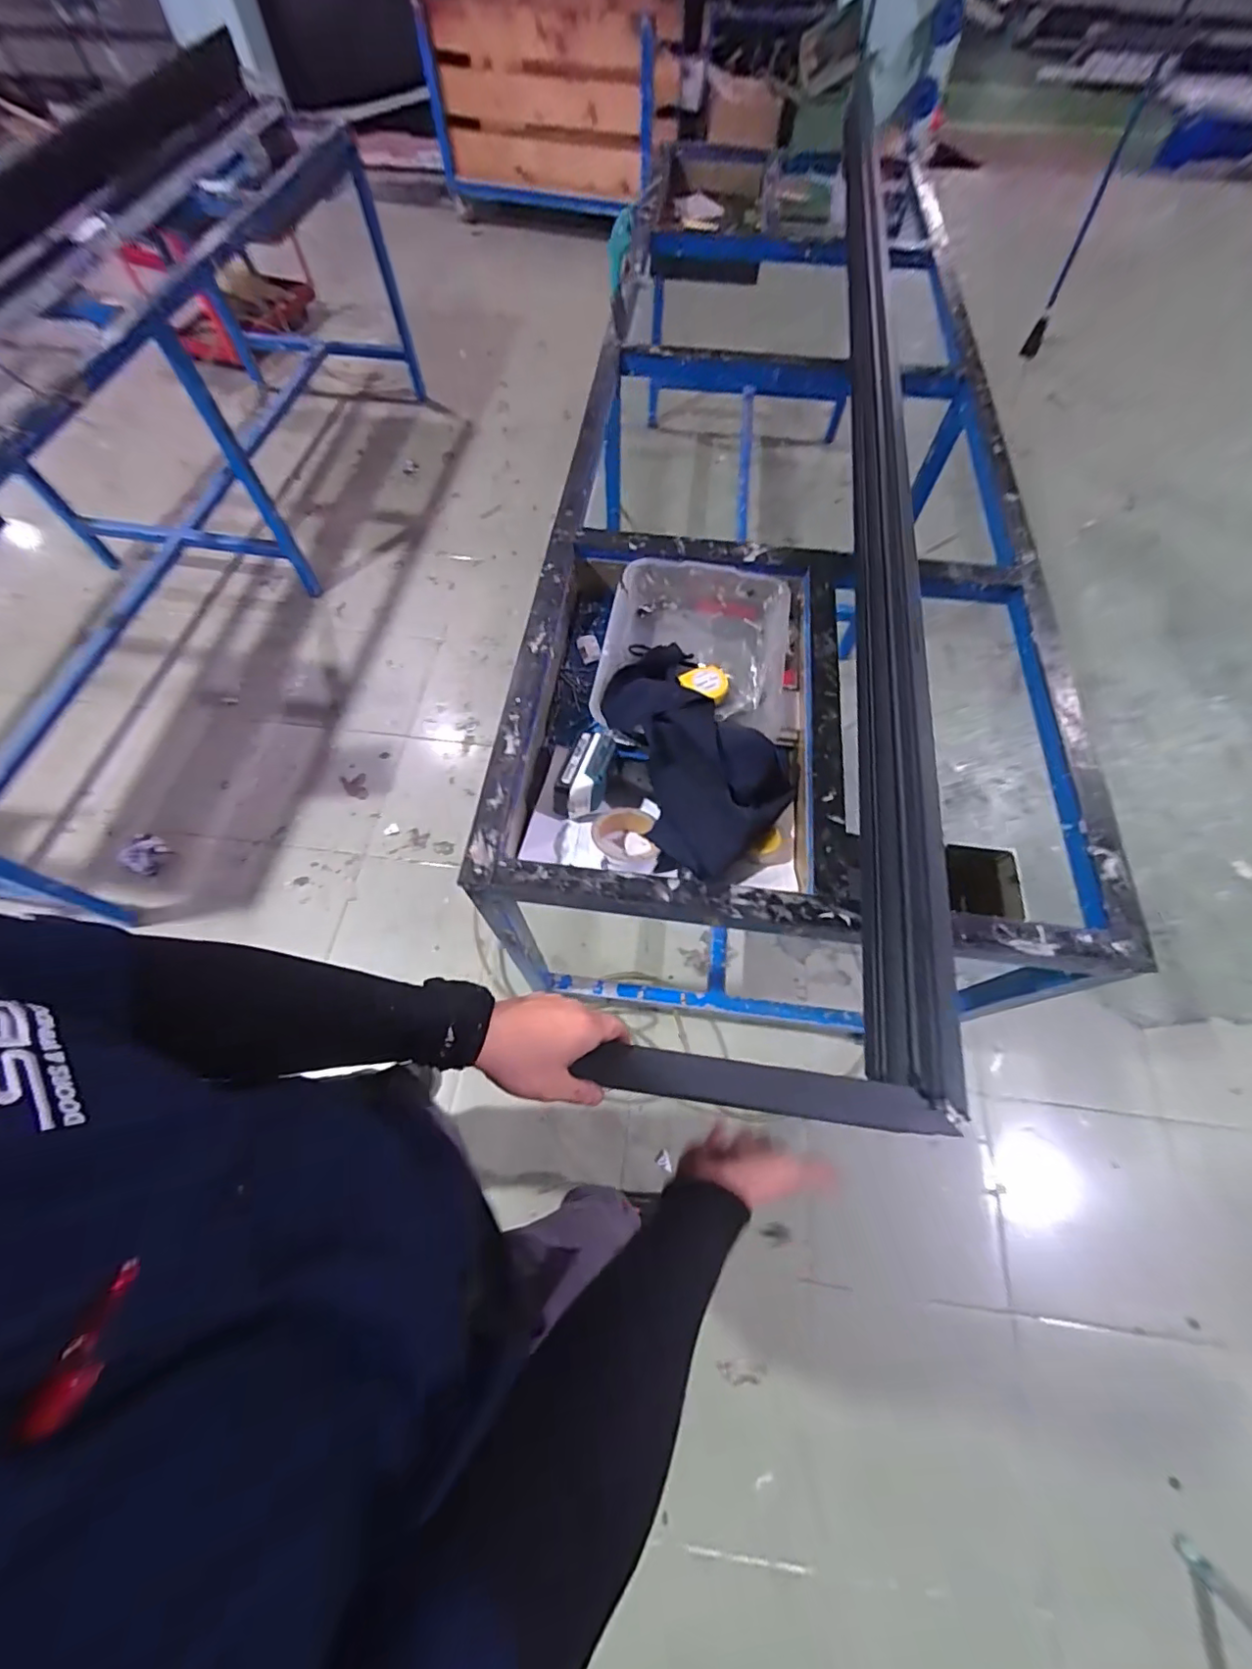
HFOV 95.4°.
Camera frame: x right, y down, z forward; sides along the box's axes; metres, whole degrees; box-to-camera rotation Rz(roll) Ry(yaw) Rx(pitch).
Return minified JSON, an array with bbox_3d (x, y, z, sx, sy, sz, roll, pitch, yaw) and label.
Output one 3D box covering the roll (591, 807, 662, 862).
[{"bbox_3d":[0.000,0.007,0.772,0.085,0.063,0.086,1,64,-1],"label":"roll"}]

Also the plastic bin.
[{"bbox_3d":[0.108,-0.283,0.932,0.286,0.093,0.336,7,64,2],"label":"plastic bin"}]

